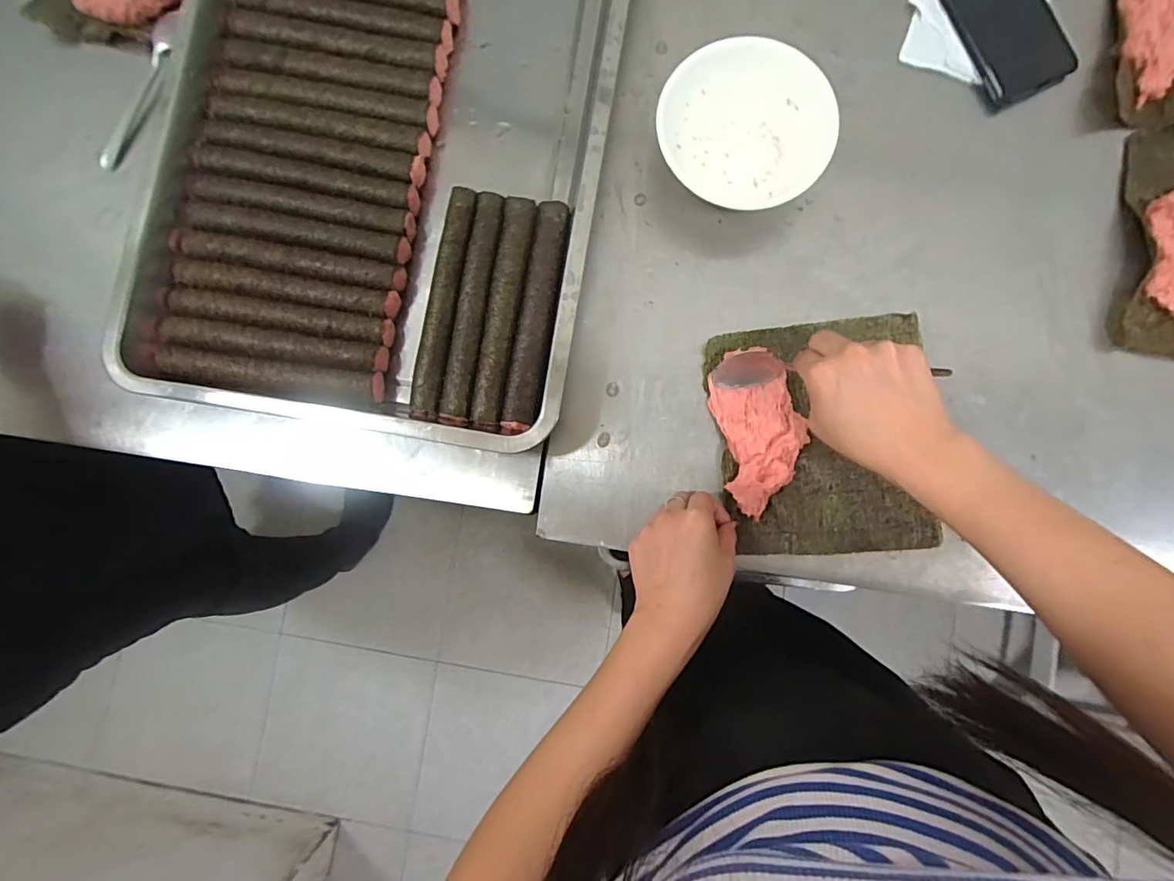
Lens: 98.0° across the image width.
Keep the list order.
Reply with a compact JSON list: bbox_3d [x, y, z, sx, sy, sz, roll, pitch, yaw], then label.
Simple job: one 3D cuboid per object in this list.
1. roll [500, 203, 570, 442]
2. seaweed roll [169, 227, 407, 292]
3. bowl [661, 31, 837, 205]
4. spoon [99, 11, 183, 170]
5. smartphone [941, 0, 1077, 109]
[{"bbox_3d":[-0.043,-0.107,0.449,0.029,0.025,0.202,8,86,4],"label":"roll"},{"bbox_3d":[-0.267,-0.159,0.456,0.202,0.022,0.027,10,87,4],"label":"seaweed roll"},{"bbox_3d":[0.135,-0.266,0.443,0.147,0.049,0.133,23,87,4],"label":"bowl"},{"bbox_3d":[-0.420,-0.332,0.484,0.027,0.011,0.160,24,87,4],"label":"spoon"},{"bbox_3d":[0.369,-0.388,0.456,0.080,0.008,0.164,-26,90,5],"label":"smartphone"}]

